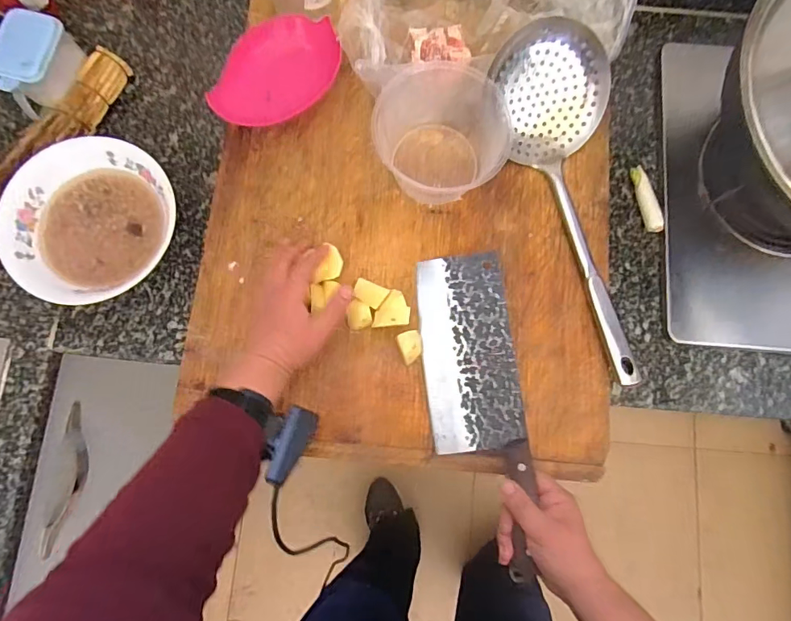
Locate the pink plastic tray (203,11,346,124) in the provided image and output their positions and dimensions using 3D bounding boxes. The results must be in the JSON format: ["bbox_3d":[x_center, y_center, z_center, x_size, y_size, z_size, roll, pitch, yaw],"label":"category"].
[{"bbox_3d":[-0.136,-0.270,0.523,0.156,0.023,0.092,-33,119,1],"label":"pink plastic tray"}]

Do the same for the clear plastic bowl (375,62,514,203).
[{"bbox_3d":[0.055,-0.193,0.504,0.139,0.073,0.128,0,79,-1],"label":"clear plastic bowl"}]

